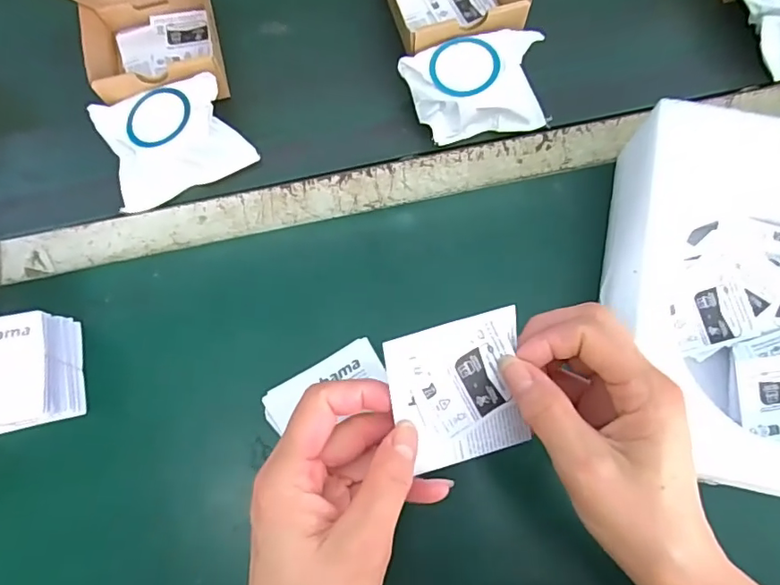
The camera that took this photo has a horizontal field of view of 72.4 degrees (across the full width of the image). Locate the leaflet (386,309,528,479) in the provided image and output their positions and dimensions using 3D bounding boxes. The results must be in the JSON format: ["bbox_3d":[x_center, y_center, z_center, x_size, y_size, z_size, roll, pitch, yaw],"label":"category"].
[{"bbox_3d":[0.035,0.050,0.265,0.067,0.005,0.073,-13,106,-14],"label":"leaflet"}]

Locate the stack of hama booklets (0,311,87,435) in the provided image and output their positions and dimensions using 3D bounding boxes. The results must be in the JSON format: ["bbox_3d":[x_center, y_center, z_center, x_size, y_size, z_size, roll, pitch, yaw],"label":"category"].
[{"bbox_3d":[-0.267,0.059,0.369,0.072,0.065,0.074,-11,75,-1],"label":"stack of hama booklets"}]

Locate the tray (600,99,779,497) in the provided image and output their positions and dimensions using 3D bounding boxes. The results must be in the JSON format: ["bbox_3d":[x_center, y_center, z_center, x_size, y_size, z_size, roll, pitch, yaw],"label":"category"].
[{"bbox_3d":[0.244,0.003,0.358,0.183,0.082,0.244,10,76,4],"label":"tray"}]

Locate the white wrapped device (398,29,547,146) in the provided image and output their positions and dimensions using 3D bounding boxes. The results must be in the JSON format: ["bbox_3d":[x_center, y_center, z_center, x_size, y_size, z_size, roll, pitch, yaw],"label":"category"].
[{"bbox_3d":[0.068,-0.168,0.432,0.107,0.043,0.069,-9,75,-1],"label":"white wrapped device"}]

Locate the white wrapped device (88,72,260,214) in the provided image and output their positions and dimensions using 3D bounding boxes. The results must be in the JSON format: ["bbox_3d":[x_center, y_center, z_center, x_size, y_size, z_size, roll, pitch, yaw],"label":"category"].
[{"bbox_3d":[-0.174,-0.123,0.429,0.108,0.040,0.078,-18,75,-3],"label":"white wrapped device"}]

